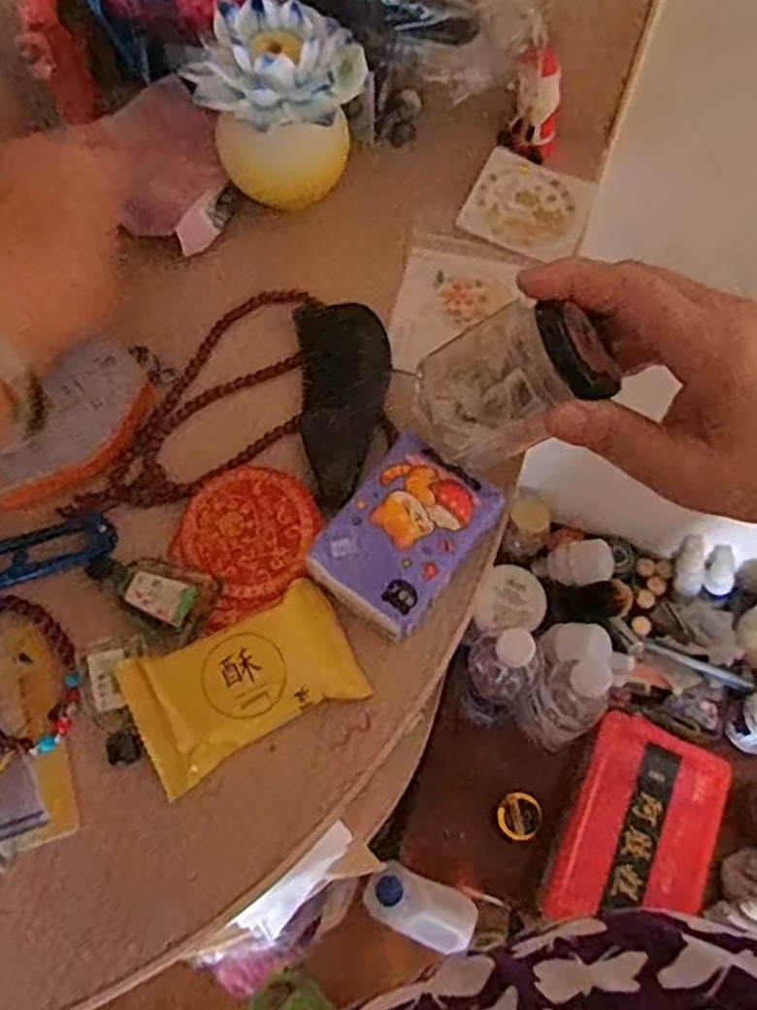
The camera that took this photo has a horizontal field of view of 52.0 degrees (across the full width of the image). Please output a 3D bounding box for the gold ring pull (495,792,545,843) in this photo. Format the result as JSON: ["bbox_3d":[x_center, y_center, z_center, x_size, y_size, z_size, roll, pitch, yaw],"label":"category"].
[{"bbox_3d":[0.143,0.314,0.787,0.046,0.005,0.046,-1,74,5],"label":"gold ring pull"}]

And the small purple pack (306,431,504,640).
[{"bbox_3d":[0.011,0.012,0.324,0.052,0.019,0.076,35,69,15],"label":"small purple pack"}]

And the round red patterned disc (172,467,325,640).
[{"bbox_3d":[-0.058,0.014,0.339,0.063,0.010,0.060,0,65,-1],"label":"round red patterned disc"}]

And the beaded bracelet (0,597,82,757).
[{"bbox_3d":[-0.148,0.066,0.310,0.067,0.007,0.051,29,68,12],"label":"beaded bracelet"}]

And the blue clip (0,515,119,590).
[{"bbox_3d":[-0.148,0.021,0.333,0.069,0.007,0.022,-19,66,-9],"label":"blue clip"}]

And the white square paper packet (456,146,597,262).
[{"bbox_3d":[0.083,-0.166,0.430,0.064,0.004,0.064,26,72,6],"label":"white square paper packet"}]

